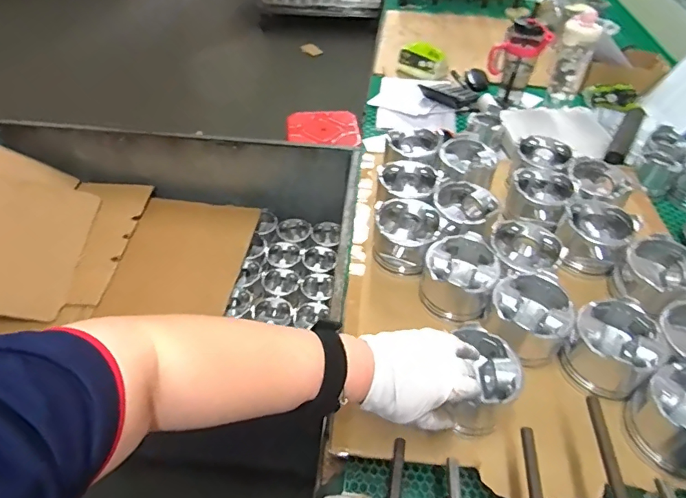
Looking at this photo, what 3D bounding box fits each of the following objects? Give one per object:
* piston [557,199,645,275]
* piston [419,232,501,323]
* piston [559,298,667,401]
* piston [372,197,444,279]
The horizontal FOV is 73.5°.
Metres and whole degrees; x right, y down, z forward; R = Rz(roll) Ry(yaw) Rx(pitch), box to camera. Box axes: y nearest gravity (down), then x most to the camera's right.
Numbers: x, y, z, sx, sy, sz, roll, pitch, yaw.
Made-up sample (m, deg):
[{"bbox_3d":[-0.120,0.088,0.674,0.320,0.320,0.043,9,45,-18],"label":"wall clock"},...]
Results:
[{"bbox_3d":[0.387,-0.018,0.718,0.099,0.079,0.102,31,52,25],"label":"piston"},{"bbox_3d":[0.161,0.045,0.645,0.097,0.082,0.107,14,46,11],"label":"piston"},{"bbox_3d":[0.333,0.125,0.578,0.092,0.082,0.090,1,45,-1],"label":"piston"},{"bbox_3d":[0.097,-0.015,0.711,0.098,0.081,0.104,19,48,16],"label":"piston"}]

